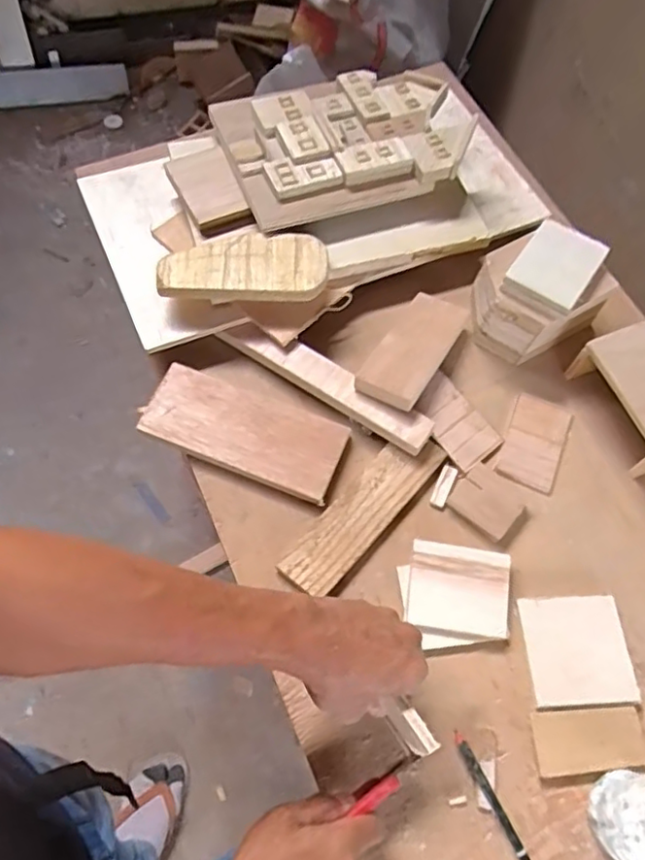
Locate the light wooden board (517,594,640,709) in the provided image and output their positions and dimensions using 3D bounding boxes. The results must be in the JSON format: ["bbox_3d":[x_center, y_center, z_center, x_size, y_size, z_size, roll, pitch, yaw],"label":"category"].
[{"bbox_3d":[0.221,0.193,0.539,0.086,0.011,0.089,-3,65,-2],"label":"light wooden board"}]

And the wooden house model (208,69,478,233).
[{"bbox_3d":[0.027,-0.329,0.692,0.264,0.030,0.179,-16,66,-11],"label":"wooden house model"}]

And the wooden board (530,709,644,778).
[{"bbox_3d":[0.219,0.257,0.505,0.088,0.012,0.046,-2,65,-1],"label":"wooden board"}]

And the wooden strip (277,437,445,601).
[{"bbox_3d":[0.042,0.077,0.581,0.051,0.012,0.188,39,70,16],"label":"wooden strip"}]

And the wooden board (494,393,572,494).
[{"bbox_3d":[0.215,0.012,0.623,0.056,0.004,0.094,22,67,10],"label":"wooden board"}]

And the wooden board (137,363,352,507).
[{"bbox_3d":[-0.077,0.000,0.606,0.195,0.011,0.084,20,66,9],"label":"wooden board"}]

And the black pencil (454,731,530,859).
[{"bbox_3d":[0.134,0.294,0.488,0.010,0.008,0.103,-25,68,-12],"label":"black pencil"}]

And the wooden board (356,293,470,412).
[{"bbox_3d":[0.096,-0.085,0.634,0.060,0.014,0.150,28,57,13],"label":"wooden board"}]

